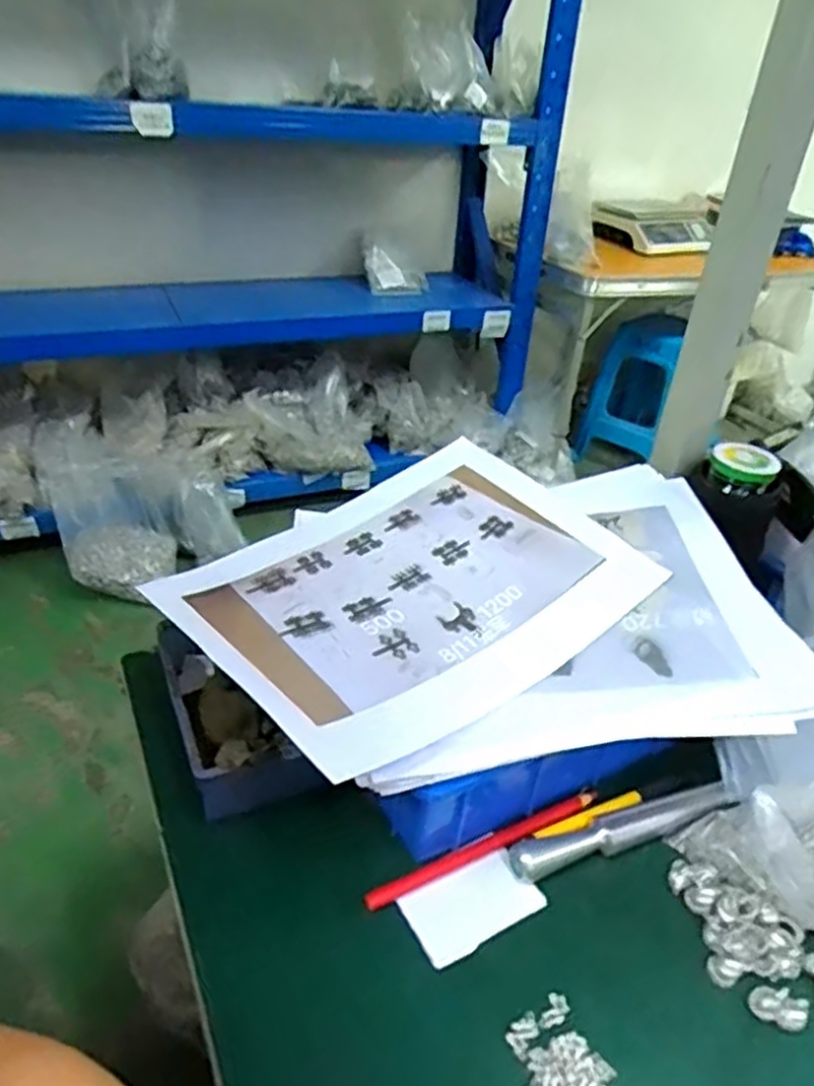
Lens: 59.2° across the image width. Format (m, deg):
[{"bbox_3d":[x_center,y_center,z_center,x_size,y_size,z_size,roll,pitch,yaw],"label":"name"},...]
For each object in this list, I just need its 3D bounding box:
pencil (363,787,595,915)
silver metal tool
[{"bbox_3d":[0.051,0.185,0.439,0.166,0.007,0.012,-13,37,-25],"label":"pencil"},{"bbox_3d":[0.136,0.177,0.448,0.157,0.015,0.021,-9,35,-19],"label":"silver metal tool"}]

